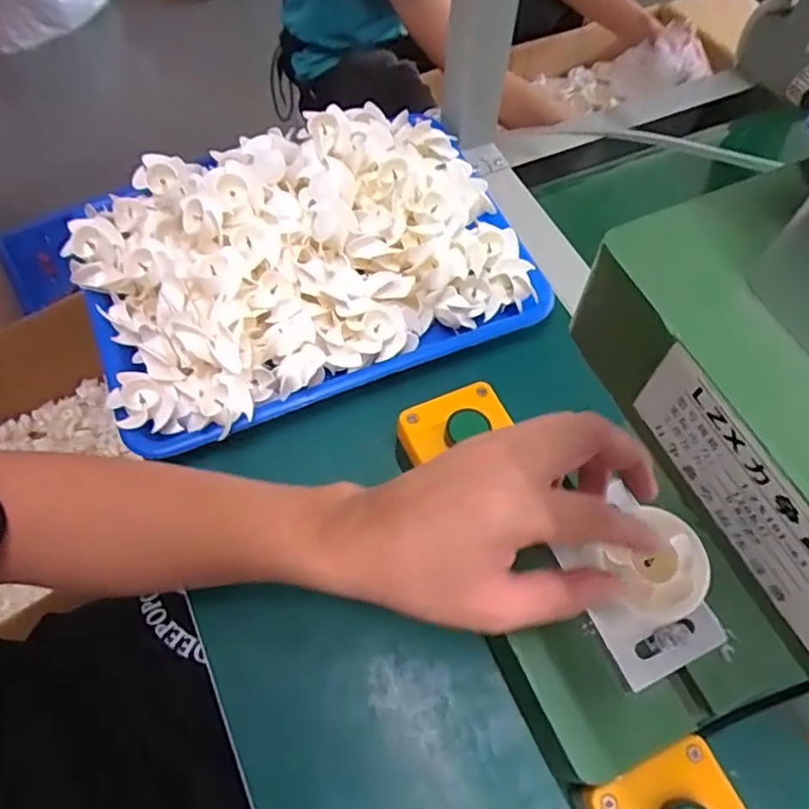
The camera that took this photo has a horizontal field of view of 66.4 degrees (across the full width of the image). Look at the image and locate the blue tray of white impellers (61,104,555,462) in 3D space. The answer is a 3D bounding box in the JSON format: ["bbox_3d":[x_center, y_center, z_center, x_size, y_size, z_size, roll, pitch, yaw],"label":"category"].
[{"bbox_3d":[-0.076,-0.119,0.466,0.321,0.078,0.226,-22,65,-13],"label":"blue tray of white impellers"}]

